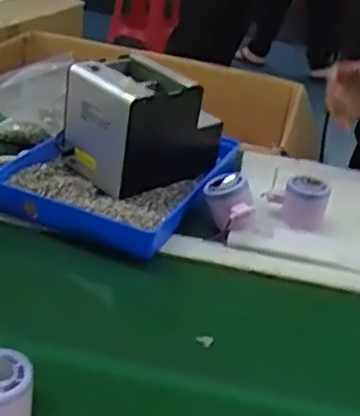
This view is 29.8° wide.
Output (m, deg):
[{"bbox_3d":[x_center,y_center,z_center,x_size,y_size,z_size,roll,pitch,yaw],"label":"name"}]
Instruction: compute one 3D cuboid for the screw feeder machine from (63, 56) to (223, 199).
[{"bbox_3d":[-0.045,-0.120,0.925,0.191,0.137,0.120,-17,38,-35],"label":"screw feeder machine"}]

